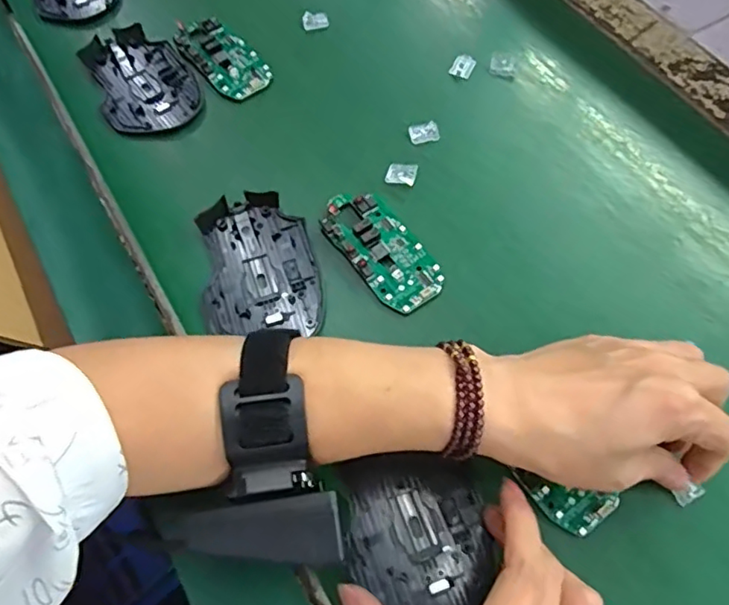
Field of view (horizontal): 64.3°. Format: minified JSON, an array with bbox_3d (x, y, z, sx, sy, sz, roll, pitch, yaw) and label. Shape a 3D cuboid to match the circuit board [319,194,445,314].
[{"bbox_3d":[0.011,-0.035,0.379,0.045,0.007,0.092,-35,69,-14],"label":"circuit board"}]

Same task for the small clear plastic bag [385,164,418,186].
[{"bbox_3d":[0.026,-0.090,0.406,0.020,0.005,0.016,8,66,6],"label":"small clear plastic bag"}]

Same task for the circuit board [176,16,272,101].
[{"bbox_3d":[-0.110,-0.193,0.455,0.043,0.007,0.084,-38,70,-15],"label":"circuit board"}]

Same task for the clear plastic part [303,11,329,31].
[{"bbox_3d":[-0.041,-0.233,0.479,0.021,0.006,0.018,-10,65,-3],"label":"clear plastic part"}]

